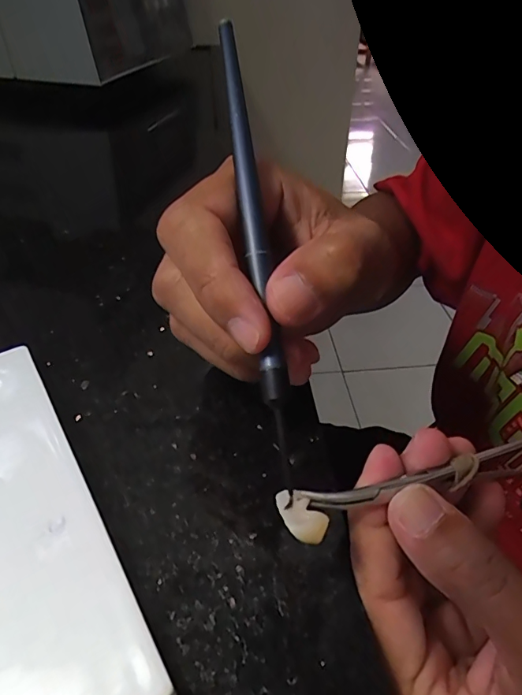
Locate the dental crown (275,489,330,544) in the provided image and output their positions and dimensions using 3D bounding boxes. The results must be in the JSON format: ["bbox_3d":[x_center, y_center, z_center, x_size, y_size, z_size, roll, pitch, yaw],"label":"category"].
[{"bbox_3d":[0.011,0.047,0.130,0.011,0.004,0.018,-20,47,-24],"label":"dental crown"}]

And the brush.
[{"bbox_3d":[-0.002,-0.033,0.145,0.007,0.007,0.157,-6,80,-10],"label":"brush"}]

